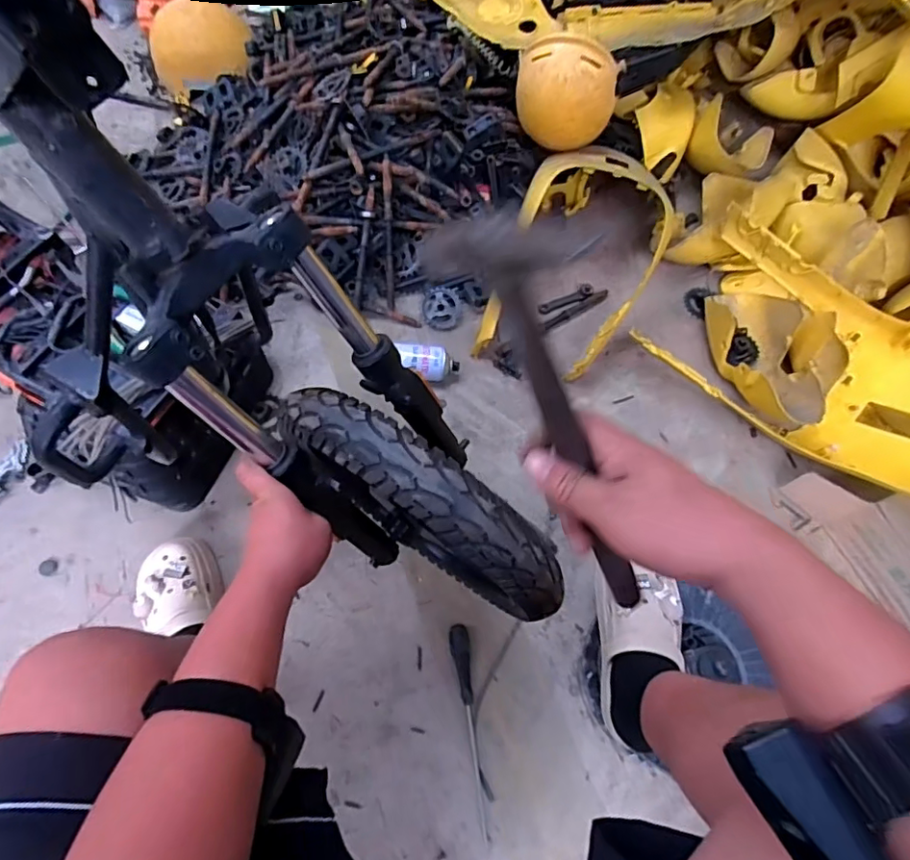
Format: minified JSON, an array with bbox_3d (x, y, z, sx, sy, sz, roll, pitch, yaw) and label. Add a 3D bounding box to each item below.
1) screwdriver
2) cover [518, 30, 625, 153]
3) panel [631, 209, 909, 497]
[{"bbox_3d":[0.019,0.450,0.842,0.030,0.027,0.288,-4,65,-4],"label":"screwdriver"},{"bbox_3d":[0.219,-0.660,1.089,0.202,0.173,0.110,13,66,1],"label":"cover"},{"bbox_3d":[0.705,-0.115,1.003,0.633,0.208,0.333,37,69,11],"label":"panel"}]

